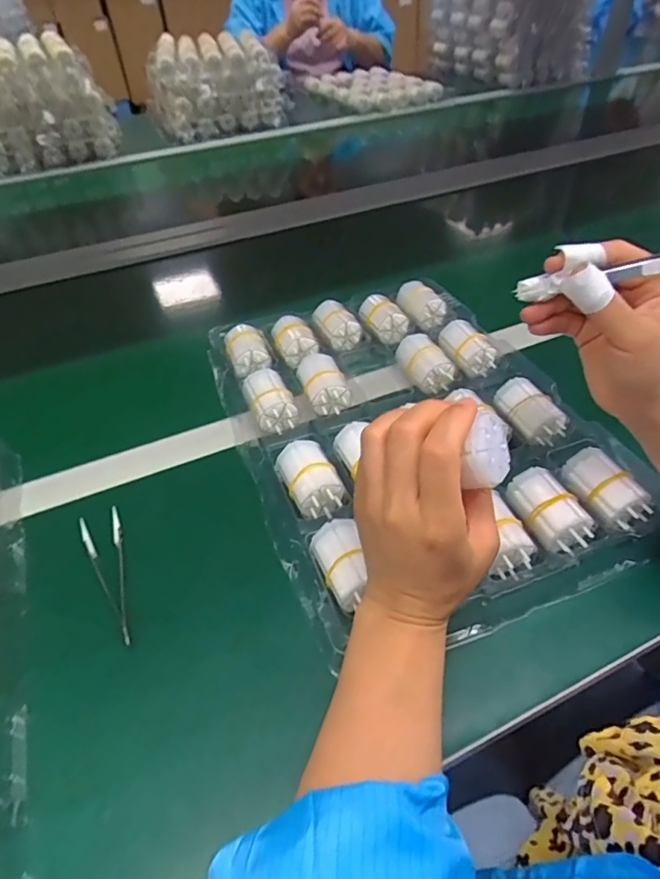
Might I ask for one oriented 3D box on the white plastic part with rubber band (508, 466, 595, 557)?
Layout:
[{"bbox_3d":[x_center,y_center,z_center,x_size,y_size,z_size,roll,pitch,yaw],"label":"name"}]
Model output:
[{"bbox_3d":[0.162,0.052,0.383,0.033,0.026,0.063,-21,48,-17],"label":"white plastic part with rubber band"}]

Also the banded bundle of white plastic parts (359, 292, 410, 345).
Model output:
[{"bbox_3d":[0.059,-0.138,0.585,0.036,0.028,0.066,-16,46,-12],"label":"banded bundle of white plastic parts"}]

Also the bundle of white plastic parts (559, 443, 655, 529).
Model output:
[{"bbox_3d":[0.210,0.036,0.395,0.035,0.023,0.061,-18,47,-14],"label":"bundle of white plastic parts"}]

